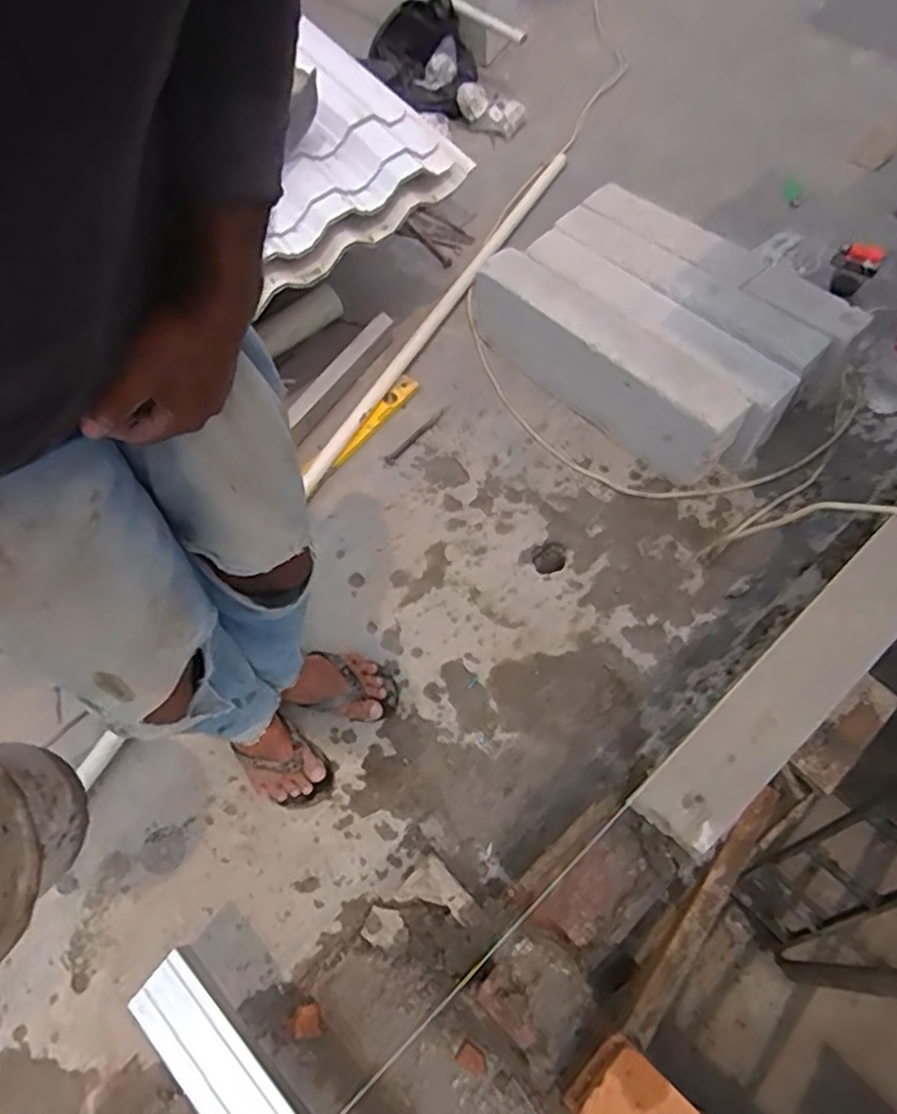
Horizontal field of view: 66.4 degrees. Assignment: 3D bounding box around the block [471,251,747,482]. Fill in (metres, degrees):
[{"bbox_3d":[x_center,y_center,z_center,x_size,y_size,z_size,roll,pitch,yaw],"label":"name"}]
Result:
[{"bbox_3d":[0.295,-0.382,1.367,0.112,0.211,0.615,-40,66,-19],"label":"block"}]

